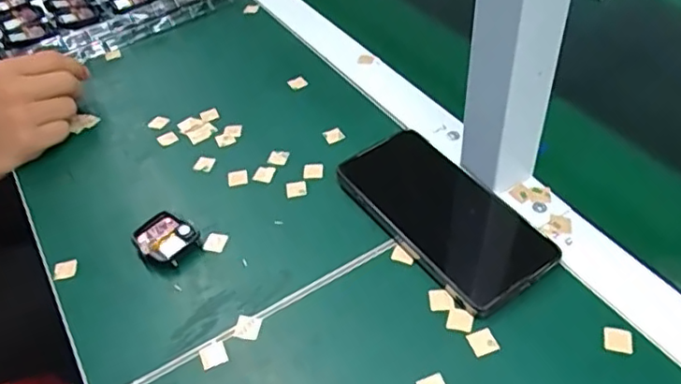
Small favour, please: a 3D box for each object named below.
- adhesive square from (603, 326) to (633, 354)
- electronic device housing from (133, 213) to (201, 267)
[{"bbox_3d":[0.167,0.089,0.361,0.016,0.004,0.015,9,46,13],"label":"adhesive square"},{"bbox_3d":[-0.130,0.036,0.441,0.045,0.014,0.038,25,52,27],"label":"electronic device housing"}]

